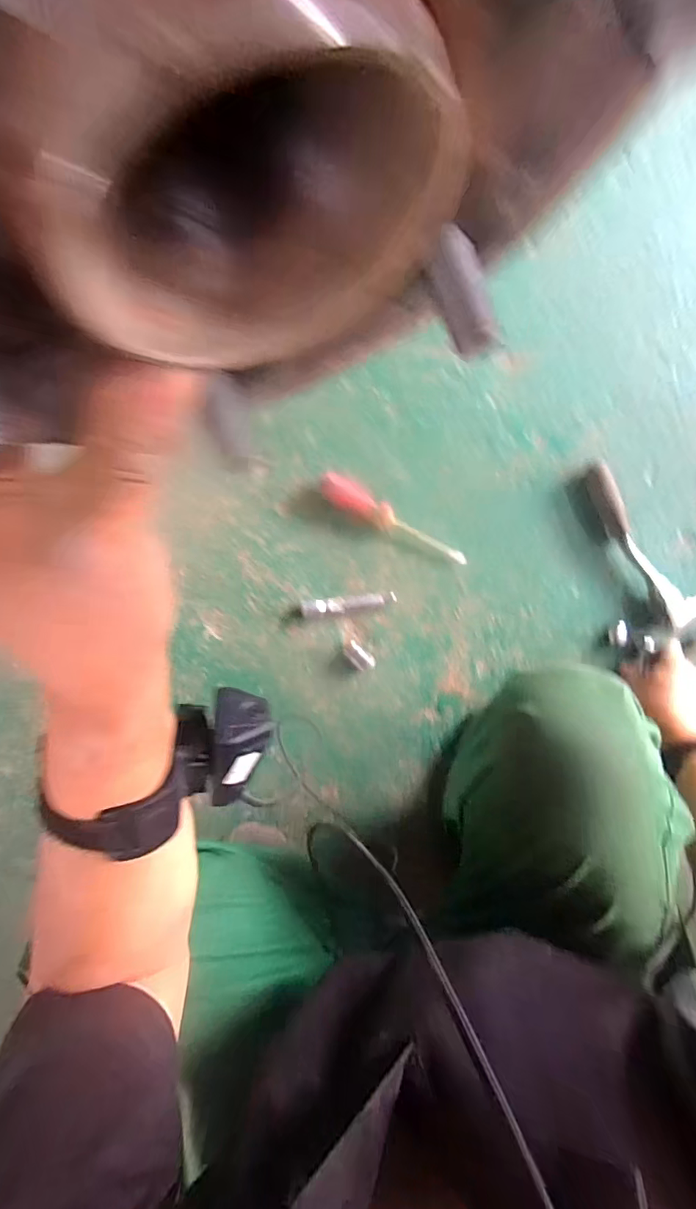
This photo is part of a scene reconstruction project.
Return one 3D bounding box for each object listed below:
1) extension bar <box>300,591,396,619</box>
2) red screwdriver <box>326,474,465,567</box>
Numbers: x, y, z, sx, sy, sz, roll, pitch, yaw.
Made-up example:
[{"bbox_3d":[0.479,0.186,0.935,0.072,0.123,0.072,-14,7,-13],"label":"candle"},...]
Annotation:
[{"bbox_3d":[0.002,0.000,0.677,0.124,0.028,0.022,-6,93,0],"label":"extension bar"},{"bbox_3d":[0.062,-0.110,0.671,0.214,0.034,0.037,28,93,-1],"label":"red screwdriver"}]

